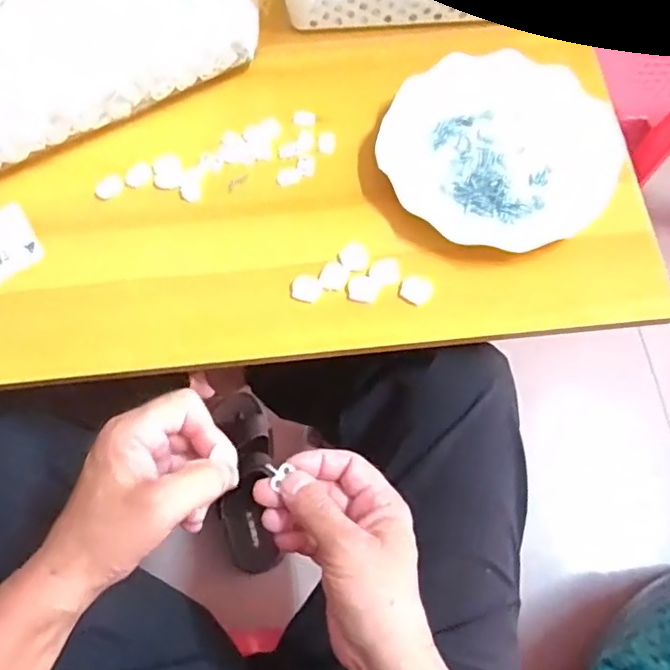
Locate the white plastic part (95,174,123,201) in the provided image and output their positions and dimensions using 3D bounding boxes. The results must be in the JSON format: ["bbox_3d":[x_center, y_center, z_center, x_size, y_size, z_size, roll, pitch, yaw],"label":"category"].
[{"bbox_3d":[-0.188,-0.123,0.488,0.023,0.005,0.018,-37,73,-12],"label":"white plastic part"}]

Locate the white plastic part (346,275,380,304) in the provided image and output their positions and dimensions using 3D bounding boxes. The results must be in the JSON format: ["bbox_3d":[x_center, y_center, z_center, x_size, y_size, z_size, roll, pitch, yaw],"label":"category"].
[{"bbox_3d":[0.021,-0.036,0.451,0.024,0.004,0.021,12,70,5],"label":"white plastic part"}]

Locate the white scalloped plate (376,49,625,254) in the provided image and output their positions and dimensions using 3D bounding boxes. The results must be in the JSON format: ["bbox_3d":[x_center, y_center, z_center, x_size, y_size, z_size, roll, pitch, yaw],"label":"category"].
[{"bbox_3d":[0.137,-0.153,0.482,0.184,0.022,0.180,0,69,1],"label":"white scalloped plate"}]

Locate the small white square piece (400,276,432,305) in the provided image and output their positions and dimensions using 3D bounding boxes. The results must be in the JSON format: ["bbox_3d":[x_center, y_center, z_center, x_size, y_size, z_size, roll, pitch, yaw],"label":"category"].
[{"bbox_3d":[0.062,-0.035,0.447,0.022,0.004,0.021,21,71,8],"label":"small white square piece"}]

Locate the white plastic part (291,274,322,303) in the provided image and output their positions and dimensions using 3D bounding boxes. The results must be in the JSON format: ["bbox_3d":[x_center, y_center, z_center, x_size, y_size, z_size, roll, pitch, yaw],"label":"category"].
[{"bbox_3d":[-0.022,-0.036,0.453,0.022,0.005,0.021,24,72,9],"label":"white plastic part"}]

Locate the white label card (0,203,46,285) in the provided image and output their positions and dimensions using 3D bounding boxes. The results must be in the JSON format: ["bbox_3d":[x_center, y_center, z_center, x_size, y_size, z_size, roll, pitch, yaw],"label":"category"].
[{"bbox_3d":[-0.269,-0.074,0.473,0.051,0.004,0.062,-29,77,-16],"label":"white label card"}]

